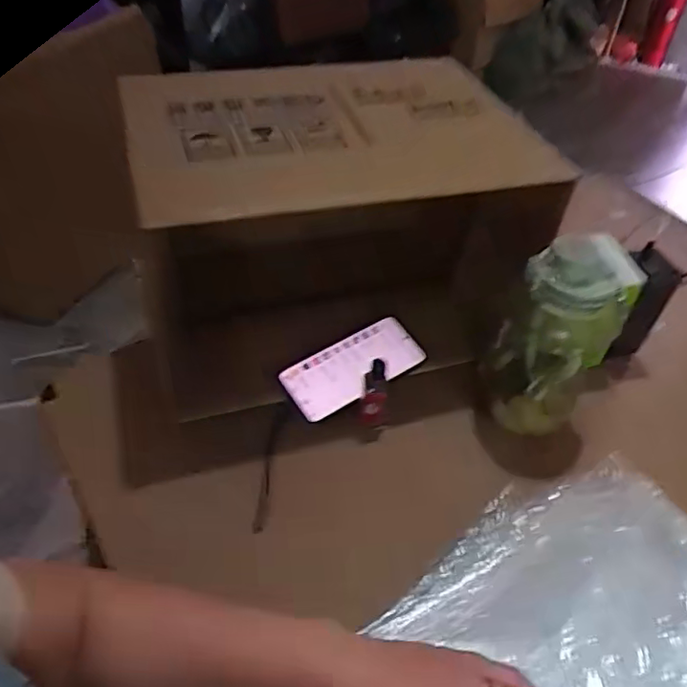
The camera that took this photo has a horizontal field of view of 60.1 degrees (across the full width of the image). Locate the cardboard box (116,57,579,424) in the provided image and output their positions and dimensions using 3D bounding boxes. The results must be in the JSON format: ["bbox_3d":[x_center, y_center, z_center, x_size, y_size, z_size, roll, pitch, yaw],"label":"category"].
[{"bbox_3d":[-0.023,-0.128,0.676,0.384,0.264,0.304,-6,45,-9],"label":"cardboard box"}]

